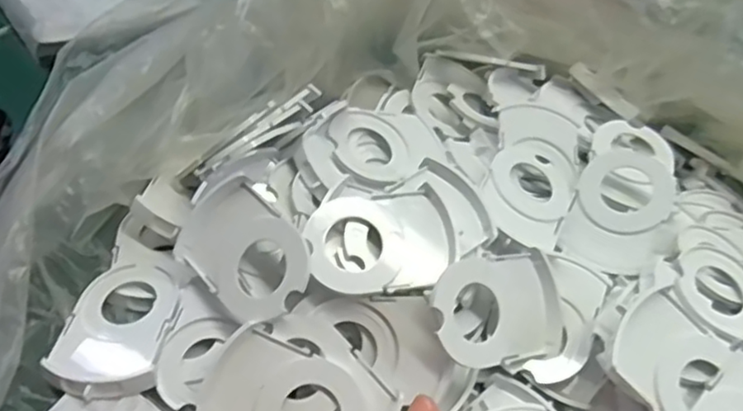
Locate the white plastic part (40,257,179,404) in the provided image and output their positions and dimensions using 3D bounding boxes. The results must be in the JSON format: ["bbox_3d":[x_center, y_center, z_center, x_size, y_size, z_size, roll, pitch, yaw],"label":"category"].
[{"bbox_3d":[-0.135,0.062,0.342,0.055,0.009,0.083,3,52,2],"label":"white plastic part"}]

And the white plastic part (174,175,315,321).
[{"bbox_3d":[-0.067,0.025,0.337,0.078,0.006,0.055,38,92,25],"label":"white plastic part"}]

